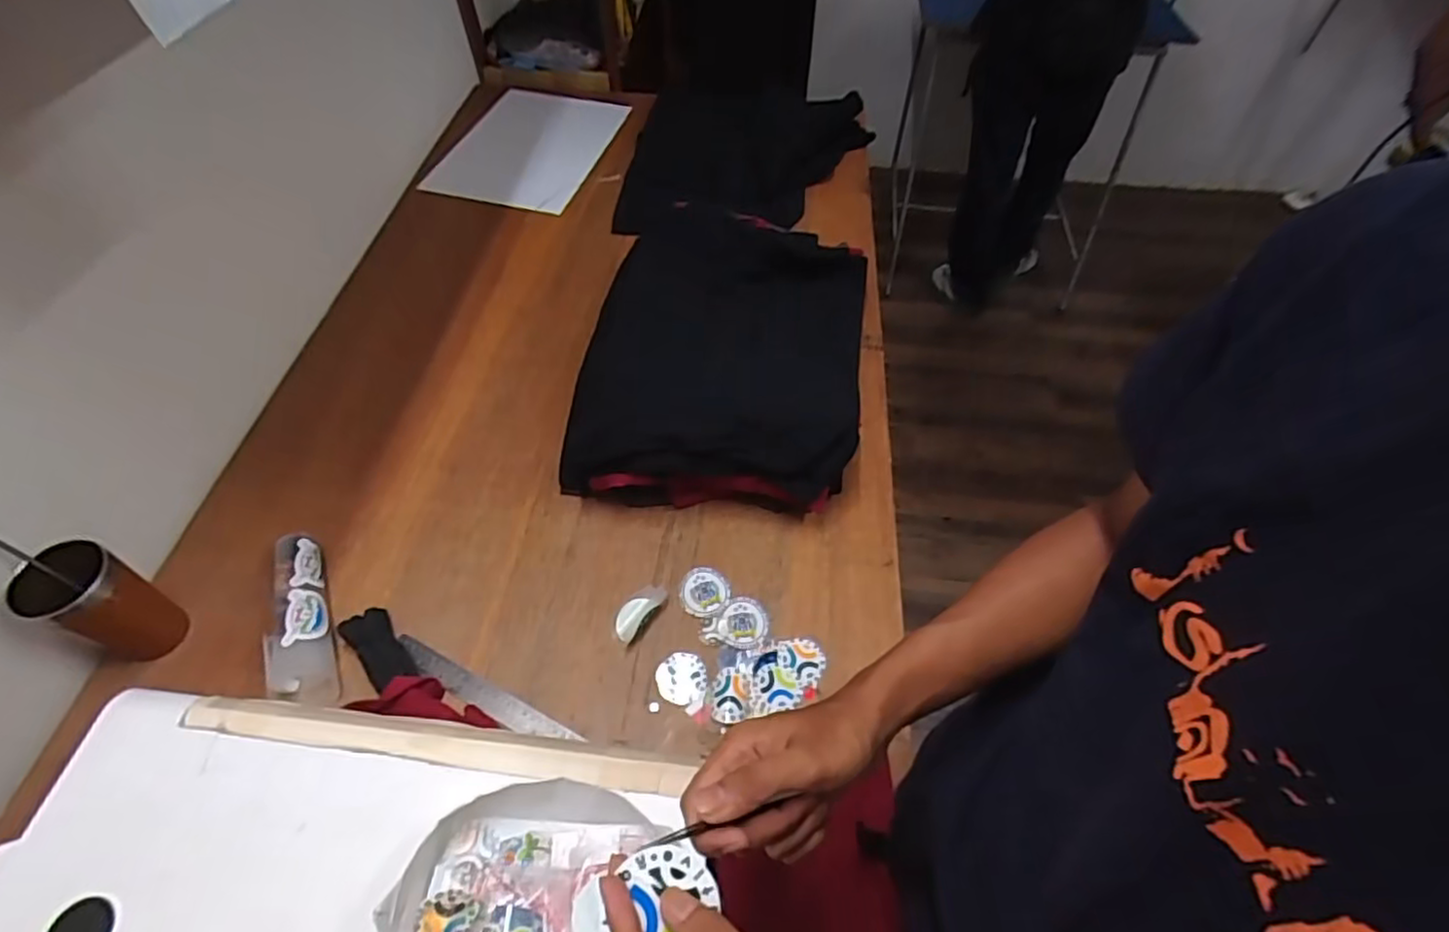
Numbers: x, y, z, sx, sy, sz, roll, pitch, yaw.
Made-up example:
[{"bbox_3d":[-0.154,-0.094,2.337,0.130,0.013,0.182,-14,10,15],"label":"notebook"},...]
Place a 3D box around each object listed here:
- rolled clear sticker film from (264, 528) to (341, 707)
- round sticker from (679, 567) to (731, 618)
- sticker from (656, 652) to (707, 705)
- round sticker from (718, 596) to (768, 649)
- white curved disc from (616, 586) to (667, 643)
[{"bbox_3d":[-0.470,0.165,0.737,0.069,0.043,0.197,-13,56,-11],"label":"rolled clear sticker film"},{"bbox_3d":[-0.023,0.150,0.795,0.059,0.008,0.062,2,60,-4],"label":"round sticker"},{"bbox_3d":[-0.049,0.236,0.742,0.056,0.006,0.053,0,55,-1],"label":"sticker"},{"bbox_3d":[0.022,0.183,0.775,0.057,0.004,0.061,2,57,-3],"label":"round sticker"},{"bbox_3d":[-0.101,0.170,0.772,0.035,0.010,0.071,29,59,18],"label":"white curved disc"}]

